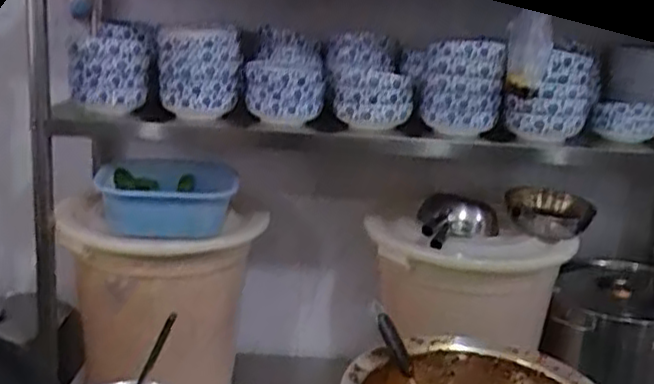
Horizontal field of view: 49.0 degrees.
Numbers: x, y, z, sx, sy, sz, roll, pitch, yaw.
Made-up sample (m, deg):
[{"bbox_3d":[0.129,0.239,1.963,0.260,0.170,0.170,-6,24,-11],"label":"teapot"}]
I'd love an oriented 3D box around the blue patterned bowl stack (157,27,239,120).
[{"bbox_3d":[-0.320,-0.302,1.803,0.196,0.212,0.168,3,16,-10],"label":"blue patterned bowl stack"}]

